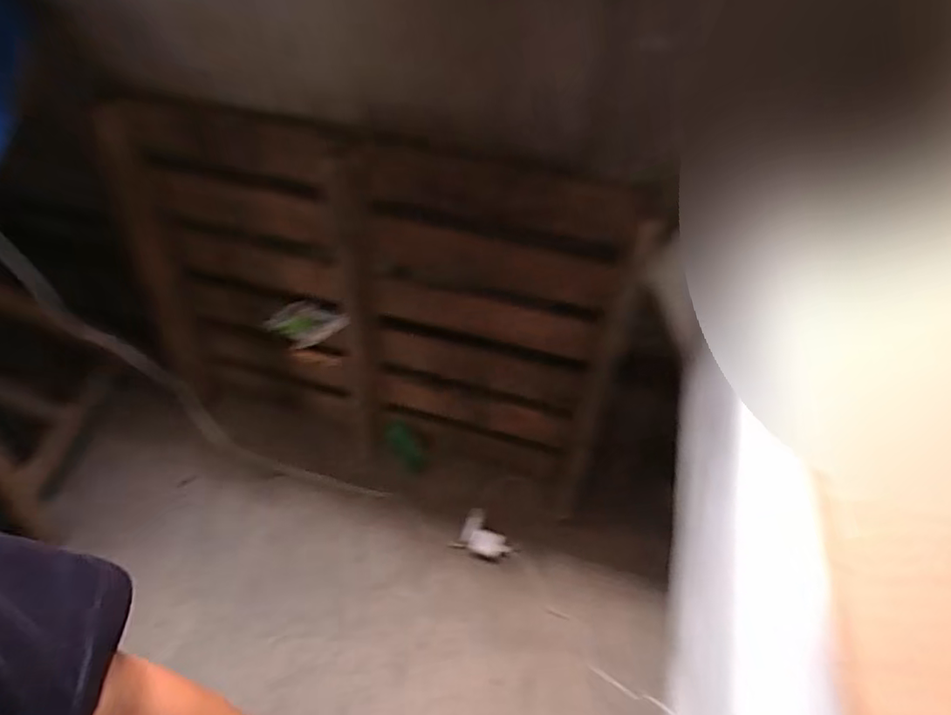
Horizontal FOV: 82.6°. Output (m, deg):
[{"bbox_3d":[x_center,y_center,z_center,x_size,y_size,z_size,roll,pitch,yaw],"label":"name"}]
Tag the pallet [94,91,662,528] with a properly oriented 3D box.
[{"bbox_3d":[-0.244,-0.048,1.131,1.011,0.792,0.106,13,37,8],"label":"pallet"}]

